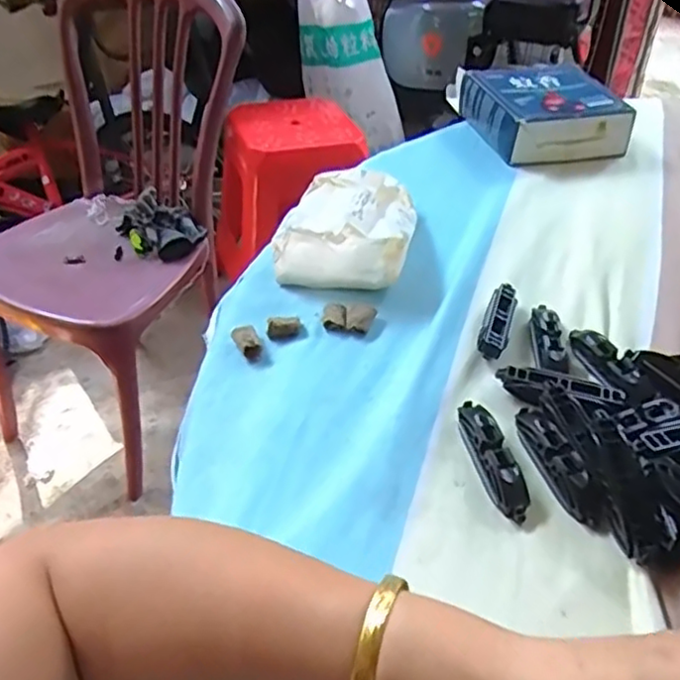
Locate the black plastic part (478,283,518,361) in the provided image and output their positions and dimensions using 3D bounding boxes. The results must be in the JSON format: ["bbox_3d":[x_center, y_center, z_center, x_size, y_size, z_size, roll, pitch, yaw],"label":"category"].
[{"bbox_3d":[0.114,-0.013,0.480,0.020,0.017,0.073,15,42,13],"label":"black plastic part"}]

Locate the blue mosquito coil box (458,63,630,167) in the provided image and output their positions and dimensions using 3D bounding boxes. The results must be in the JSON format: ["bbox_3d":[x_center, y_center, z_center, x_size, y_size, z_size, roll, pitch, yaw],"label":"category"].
[{"bbox_3d":[0.224,-0.248,0.728,0.144,0.049,0.141,-9,42,-14],"label":"blue mosquito coil box"}]

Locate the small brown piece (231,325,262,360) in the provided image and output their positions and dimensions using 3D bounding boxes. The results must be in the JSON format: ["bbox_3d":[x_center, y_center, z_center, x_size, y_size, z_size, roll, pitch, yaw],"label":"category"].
[{"bbox_3d":[-0.065,0.001,0.466,0.016,0.010,0.029,-14,44,-19],"label":"small brown piece"}]

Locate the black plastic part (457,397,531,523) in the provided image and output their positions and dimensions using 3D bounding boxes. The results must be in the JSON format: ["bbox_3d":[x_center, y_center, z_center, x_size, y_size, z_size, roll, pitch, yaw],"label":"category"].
[{"bbox_3d":[0.088,0.067,0.388,0.018,0.018,0.080,-7,42,-12],"label":"black plastic part"}]

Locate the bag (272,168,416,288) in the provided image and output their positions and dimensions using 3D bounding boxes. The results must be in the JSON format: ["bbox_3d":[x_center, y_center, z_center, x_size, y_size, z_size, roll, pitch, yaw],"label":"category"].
[{"bbox_3d":[0.007,-0.099,0.552,0.107,0.042,0.149,10,41,7],"label":"bag"}]

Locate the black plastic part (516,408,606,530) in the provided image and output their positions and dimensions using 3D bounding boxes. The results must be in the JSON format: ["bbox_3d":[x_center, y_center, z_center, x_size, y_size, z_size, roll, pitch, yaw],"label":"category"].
[{"bbox_3d":[0.126,0.071,0.387,0.019,0.018,0.080,-10,43,-15],"label":"black plastic part"}]

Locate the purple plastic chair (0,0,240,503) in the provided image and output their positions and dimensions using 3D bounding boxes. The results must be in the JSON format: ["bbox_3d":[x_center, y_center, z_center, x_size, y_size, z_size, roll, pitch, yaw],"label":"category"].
[{"bbox_3d":[-0.459,-0.210,1.277,0.477,0.808,0.477,23,44,21],"label":"purple plastic chair"}]

